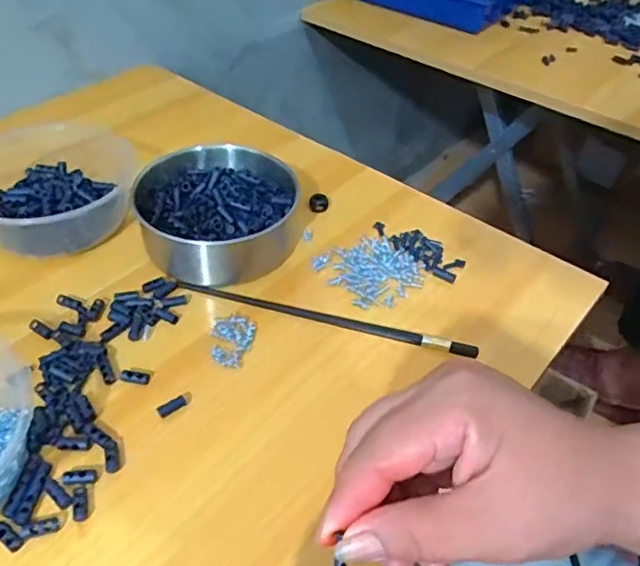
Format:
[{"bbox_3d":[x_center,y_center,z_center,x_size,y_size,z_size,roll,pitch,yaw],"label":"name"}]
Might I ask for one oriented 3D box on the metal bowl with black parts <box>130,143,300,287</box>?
[{"bbox_3d":[-0.084,-0.062,0.498,0.129,0.051,0.123,3,46,-3],"label":"metal bowl with black parts"}]

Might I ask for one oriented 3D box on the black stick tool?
[{"bbox_3d":[0.002,0.023,0.453,0.228,0.008,0.010,13,44,10],"label":"black stick tool"}]

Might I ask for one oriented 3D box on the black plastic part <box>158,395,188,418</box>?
[{"bbox_3d":[-0.095,0.080,0.391,0.019,0.005,0.007,-26,50,-28],"label":"black plastic part"}]

